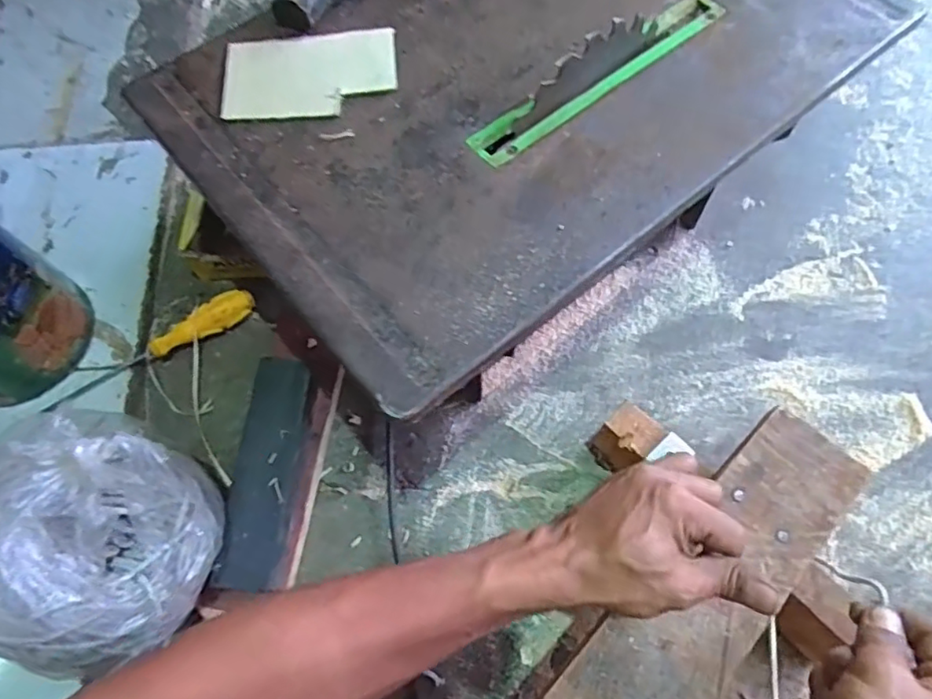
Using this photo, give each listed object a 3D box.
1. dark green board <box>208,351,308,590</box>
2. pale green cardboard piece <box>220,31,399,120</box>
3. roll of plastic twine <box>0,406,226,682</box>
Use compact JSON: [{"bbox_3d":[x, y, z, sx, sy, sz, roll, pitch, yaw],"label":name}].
[{"bbox_3d":[-0.173,0.103,0.514,0.049,0.022,0.194,2,67,3],"label":"dark green board"},{"bbox_3d":[-0.112,-0.199,0.428,0.122,0.005,0.077,-5,66,0],"label":"pale green cardboard piece"},{"bbox_3d":[-0.274,0.132,0.412,0.151,0.127,0.164,35,72,15],"label":"roll of plastic twine"}]

